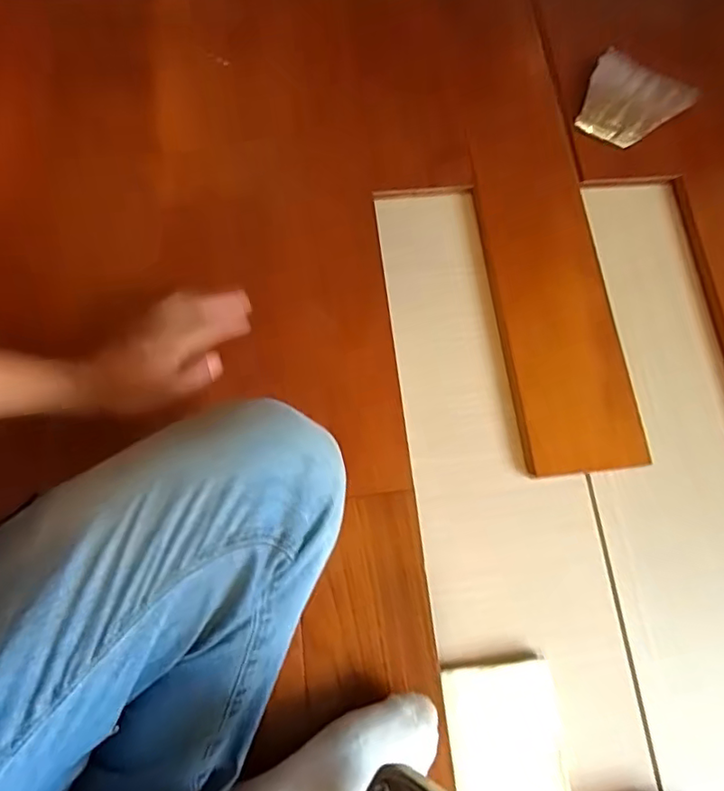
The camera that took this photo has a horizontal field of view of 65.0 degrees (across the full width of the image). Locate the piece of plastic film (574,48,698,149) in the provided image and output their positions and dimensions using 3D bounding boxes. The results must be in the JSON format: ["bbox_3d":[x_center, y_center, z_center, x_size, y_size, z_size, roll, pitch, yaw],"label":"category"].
[{"bbox_3d":[0.330,-0.352,0.693,0.121,0.008,0.115,28,80,3],"label":"piece of plastic film"}]

